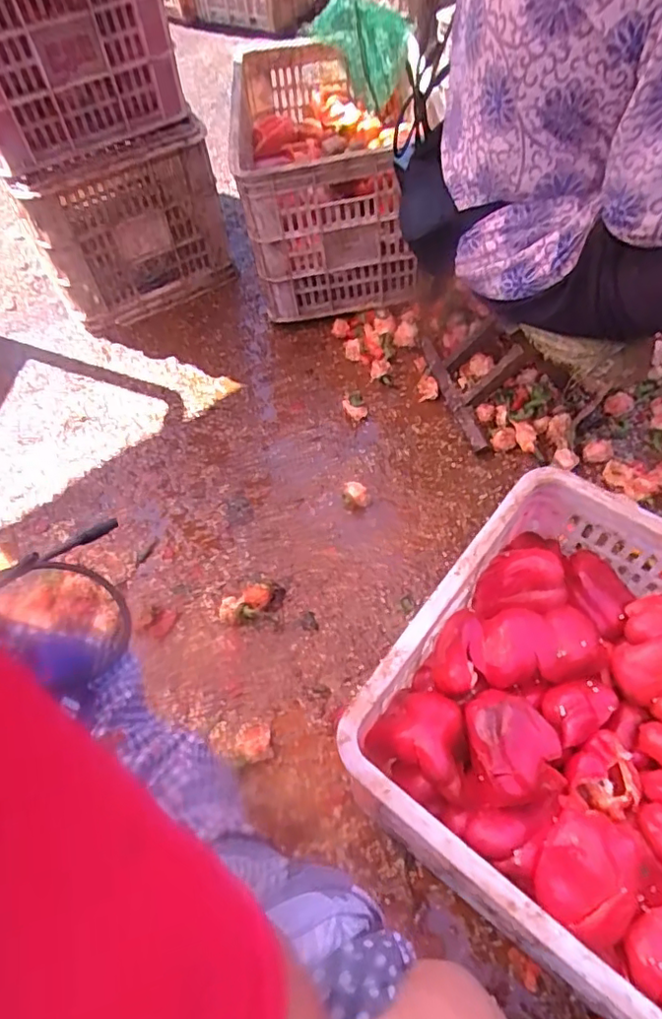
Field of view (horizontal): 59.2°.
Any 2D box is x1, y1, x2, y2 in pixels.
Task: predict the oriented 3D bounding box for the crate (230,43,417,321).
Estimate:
[{"bbox_3d":[-0.017,-0.660,1.167,0.302,0.311,0.538,-5,59,0],"label":"crate"}]

